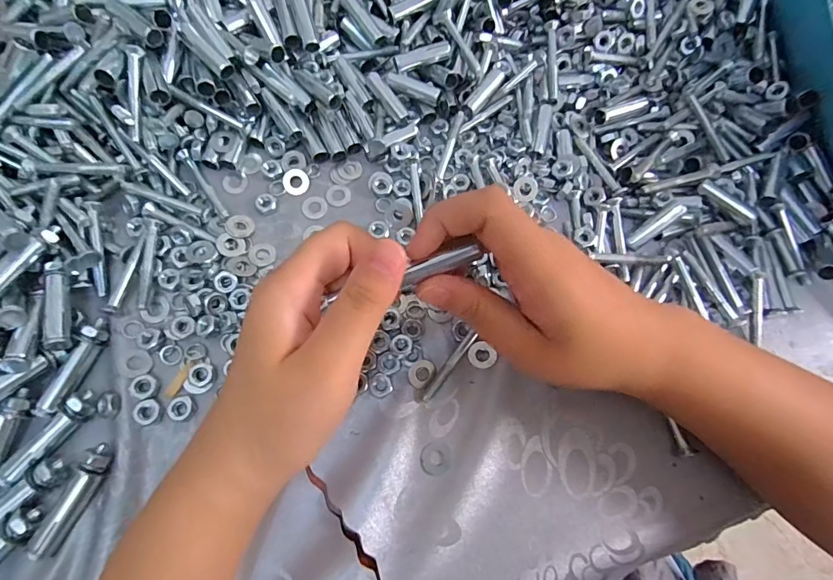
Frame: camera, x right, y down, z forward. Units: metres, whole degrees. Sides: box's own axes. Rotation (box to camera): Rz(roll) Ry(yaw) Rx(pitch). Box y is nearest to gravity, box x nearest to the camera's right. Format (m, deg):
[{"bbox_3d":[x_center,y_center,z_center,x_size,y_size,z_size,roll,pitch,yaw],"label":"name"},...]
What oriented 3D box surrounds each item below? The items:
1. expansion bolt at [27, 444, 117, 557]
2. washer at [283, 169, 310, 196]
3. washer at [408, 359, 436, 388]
[{"bbox_3d":[-0.172,0.105,0.219,0.012,0.009,0.053,25,74,5],"label":"expansion bolt"},{"bbox_3d":[-0.079,-0.072,0.290,0.017,0.004,0.017,1,73,-2],"label":"washer"},{"bbox_3d":[0.003,0.048,0.253,0.017,0.004,0.015,-29,76,-10],"label":"washer"}]

